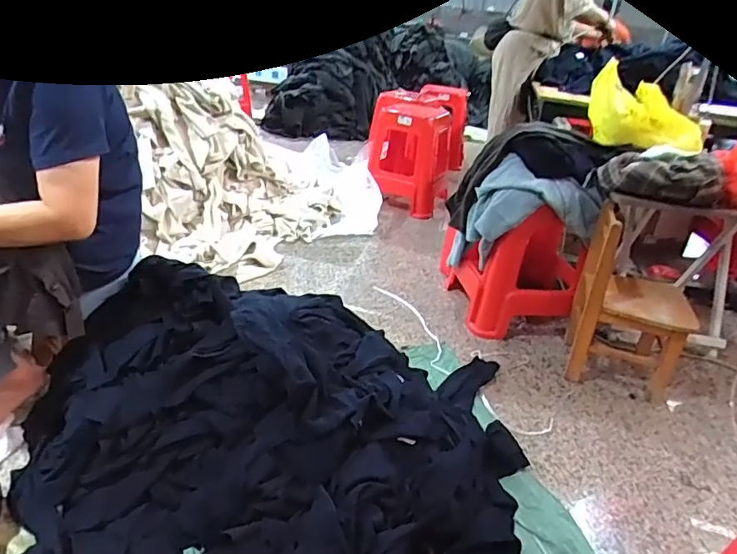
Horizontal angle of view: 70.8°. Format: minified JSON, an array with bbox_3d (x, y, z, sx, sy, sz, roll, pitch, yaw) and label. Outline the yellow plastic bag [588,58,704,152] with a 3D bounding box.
[{"bbox_3d":[0.887,-0.528,1.653,0.353,0.210,0.231,21,32,25],"label":"yellow plastic bag"}]

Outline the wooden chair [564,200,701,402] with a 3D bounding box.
[{"bbox_3d":[0.786,0.068,1.540,0.301,0.491,0.301,13,29,12],"label":"wooden chair"}]

